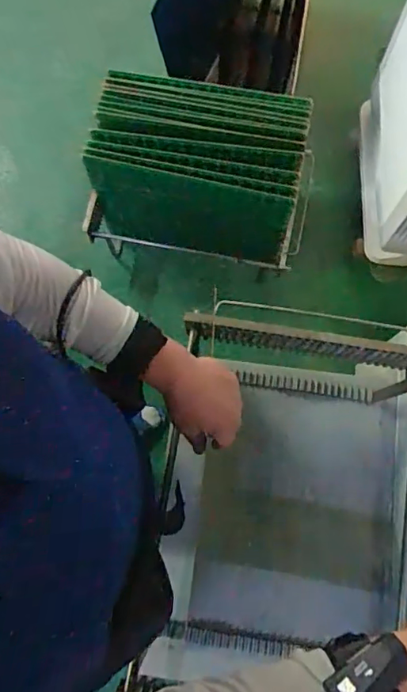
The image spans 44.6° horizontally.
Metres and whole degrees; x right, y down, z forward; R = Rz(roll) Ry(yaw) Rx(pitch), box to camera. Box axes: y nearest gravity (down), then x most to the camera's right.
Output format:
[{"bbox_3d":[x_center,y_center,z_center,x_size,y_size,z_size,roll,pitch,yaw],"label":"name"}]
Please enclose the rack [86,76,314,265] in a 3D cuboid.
[{"bbox_3d":[-0.007,-0.481,1.419,0.610,0.295,0.375,8,77,3],"label":"rack"}]

